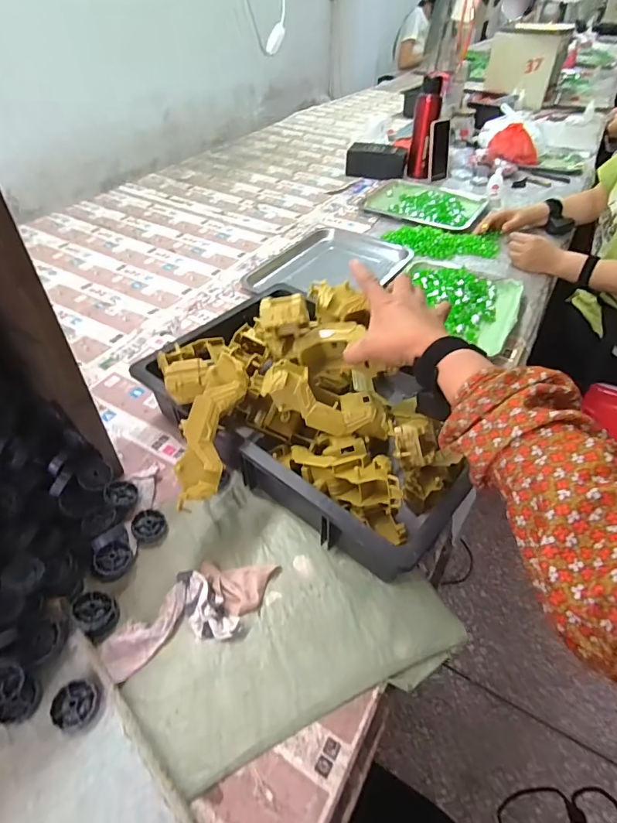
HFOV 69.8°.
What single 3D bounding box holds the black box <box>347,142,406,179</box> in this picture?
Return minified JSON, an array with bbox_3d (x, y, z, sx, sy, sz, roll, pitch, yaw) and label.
[{"bbox_3d":[0.204,-0.755,1.334,0.178,0.069,0.084,8,47,8],"label":"black box"}]

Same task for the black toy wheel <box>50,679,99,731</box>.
[{"bbox_3d":[-0.211,0.265,0.400,0.039,0.011,0.036,0,46,0],"label":"black toy wheel"}]

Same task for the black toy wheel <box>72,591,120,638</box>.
[{"bbox_3d":[-0.218,0.207,0.452,0.043,0.022,0.043,18,38,-14],"label":"black toy wheel"}]

